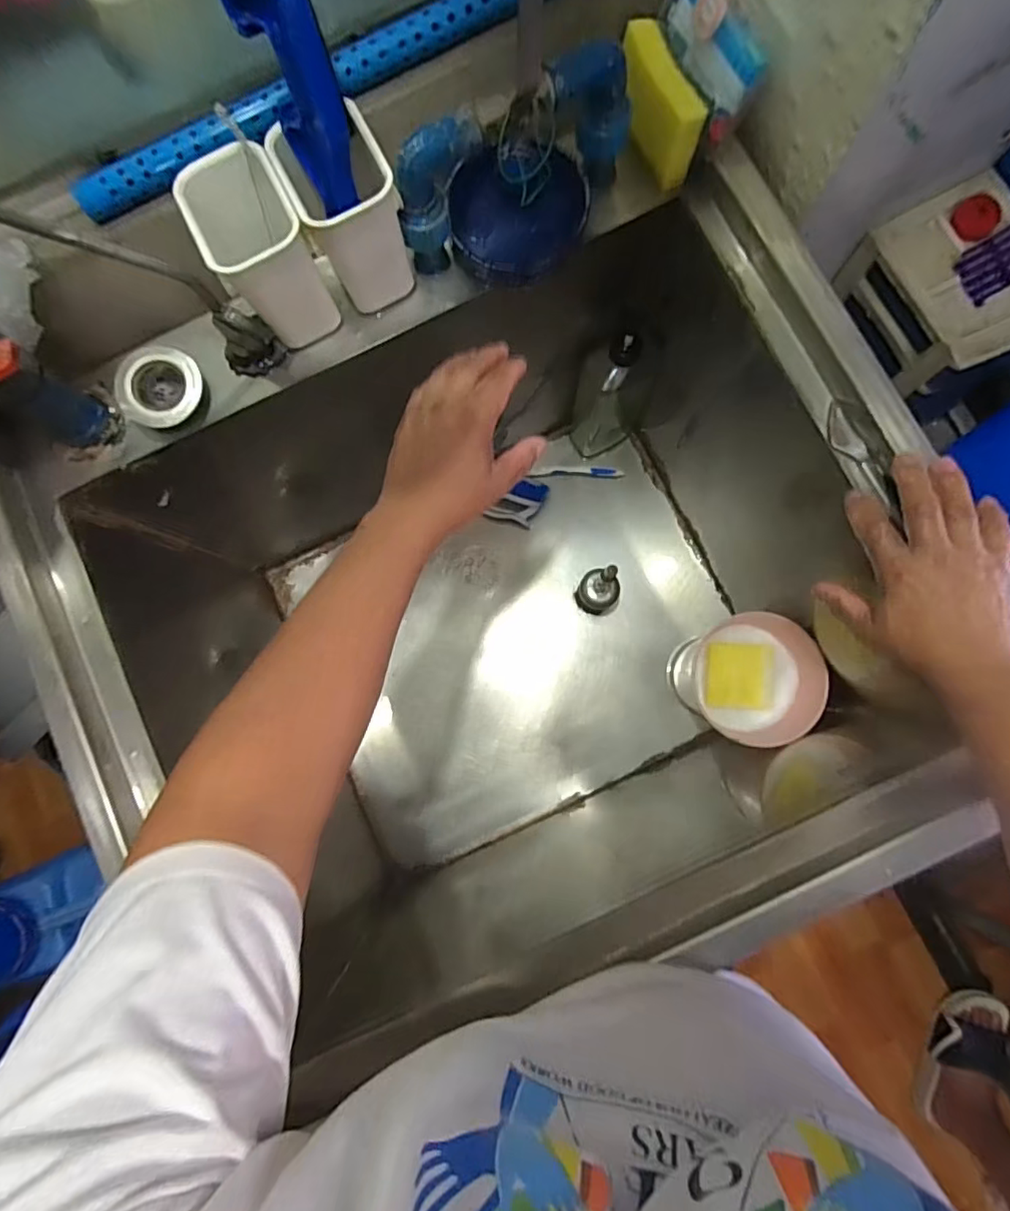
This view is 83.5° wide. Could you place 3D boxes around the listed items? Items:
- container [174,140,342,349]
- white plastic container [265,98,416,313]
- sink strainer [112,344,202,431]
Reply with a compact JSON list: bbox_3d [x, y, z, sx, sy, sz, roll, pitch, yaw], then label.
[{"bbox_3d":[-0.190,-0.278,0.451,0.077,0.108,0.086,-28,83,0],"label":"container"},{"bbox_3d":[-0.119,-0.307,0.455,0.076,0.114,0.079,-24,83,0],"label":"white plastic container"},{"bbox_3d":[-0.301,-0.190,0.498,0.066,0.030,0.068,0,83,3],"label":"sink strainer"}]

